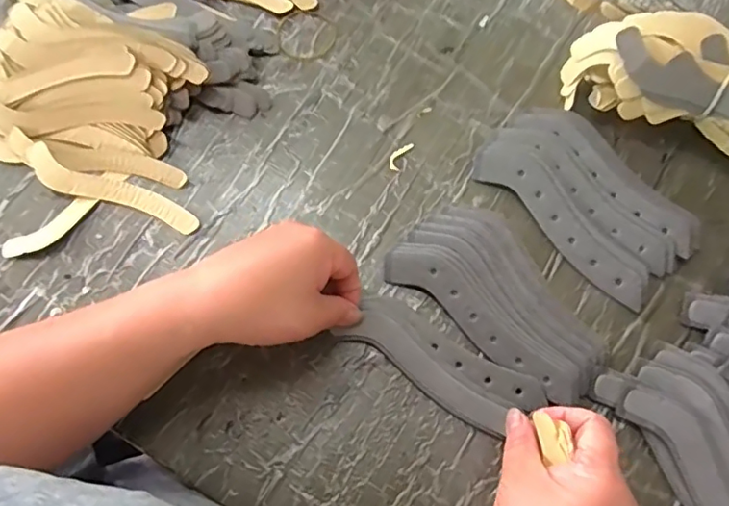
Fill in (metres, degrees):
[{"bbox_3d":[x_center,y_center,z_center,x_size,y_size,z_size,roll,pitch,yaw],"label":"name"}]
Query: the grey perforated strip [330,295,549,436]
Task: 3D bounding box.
[{"bbox_3d":[0.053,0.078,0.389,0.135,0.011,0.046,30,73,10],"label":"grey perforated strip"}]

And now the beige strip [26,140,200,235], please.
[{"bbox_3d":[-0.203,-0.048,0.436,0.151,0.010,0.029,23,76,7],"label":"beige strip"}]

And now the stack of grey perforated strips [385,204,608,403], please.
[{"bbox_3d":[0.103,0.028,0.401,0.163,0.017,0.085,36,75,13],"label":"stack of grey perforated strips"}]

